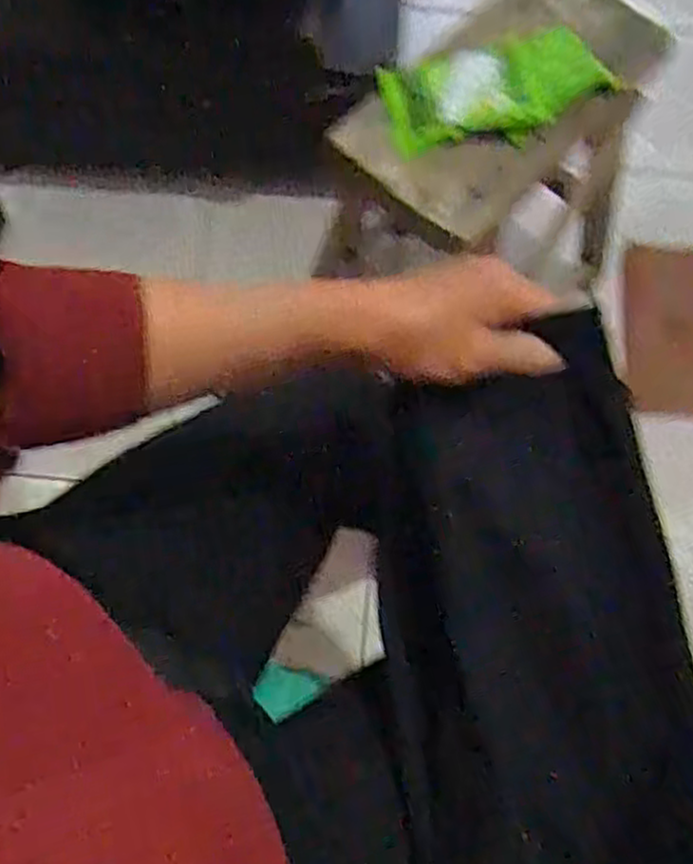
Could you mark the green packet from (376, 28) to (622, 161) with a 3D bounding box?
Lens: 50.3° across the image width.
[{"bbox_3d":[0.153,-0.327,0.716,0.229,0.038,0.094,-11,72,-4],"label":"green packet"}]

